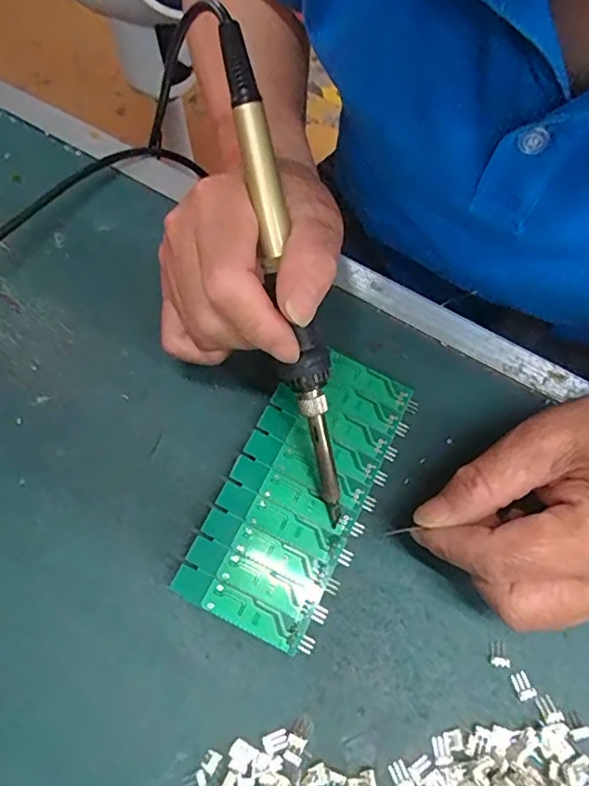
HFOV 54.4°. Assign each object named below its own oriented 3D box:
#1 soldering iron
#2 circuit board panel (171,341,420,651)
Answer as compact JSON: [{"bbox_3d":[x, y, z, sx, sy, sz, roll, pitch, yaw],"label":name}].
[{"bbox_3d":[-0.003,-0.040,0.244,0.017,0.022,0.207,-16,102,-7],"label":"soldering iron"},{"bbox_3d":[0.001,0.043,0.278,0.066,0.014,0.136,26,72,8],"label":"circuit board panel"}]

